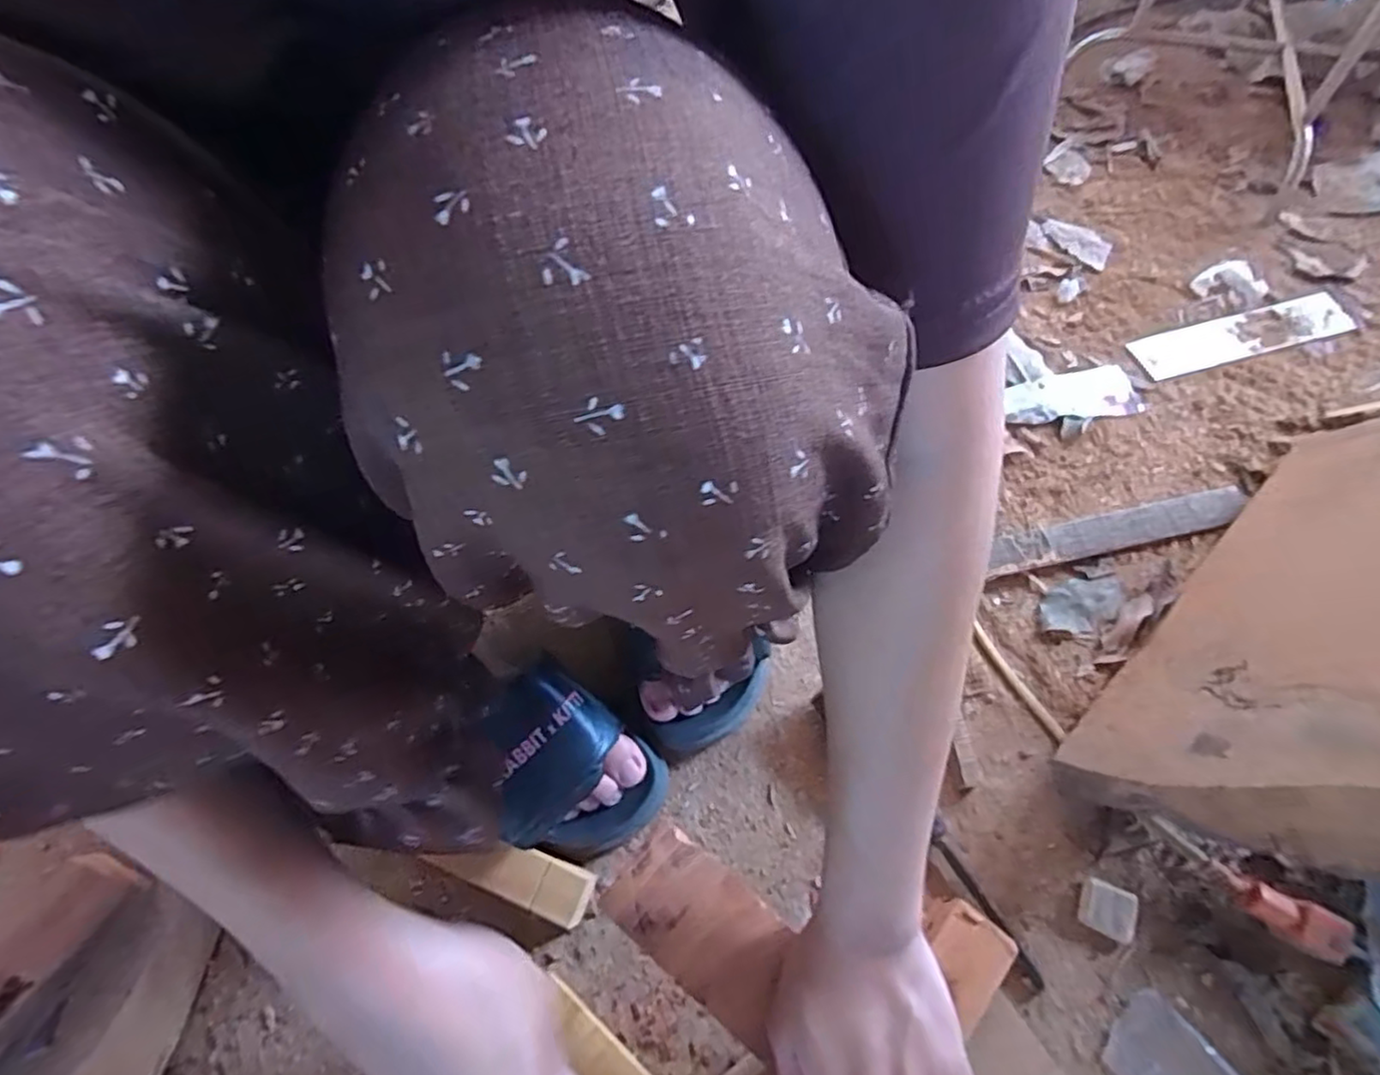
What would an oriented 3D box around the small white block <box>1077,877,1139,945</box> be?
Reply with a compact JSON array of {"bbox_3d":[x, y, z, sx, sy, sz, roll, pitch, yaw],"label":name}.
[{"bbox_3d":[0.280,0.248,0.448,0.032,0.010,0.032,19,64,14],"label":"small white block"}]

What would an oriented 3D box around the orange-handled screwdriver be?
[{"bbox_3d":[0.355,0.224,0.436,0.114,0.030,0.025,32,68,19],"label":"orange-handled screwdriver"}]

